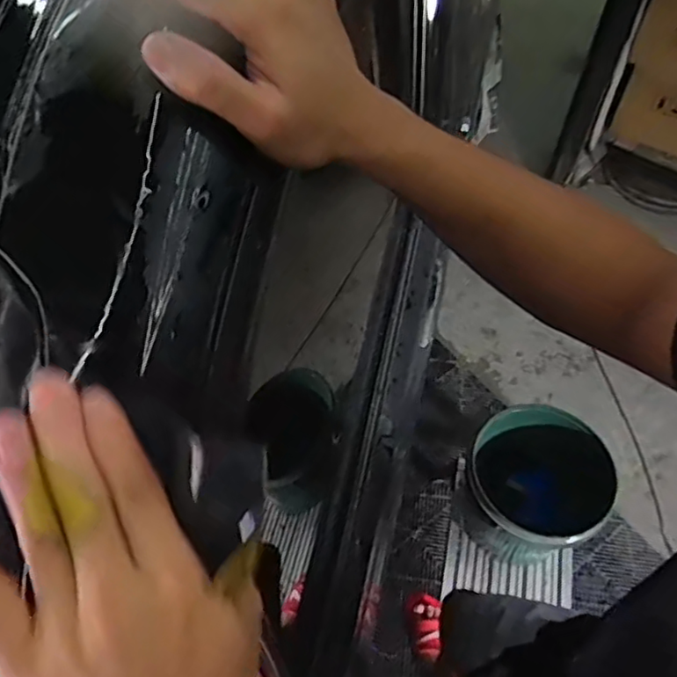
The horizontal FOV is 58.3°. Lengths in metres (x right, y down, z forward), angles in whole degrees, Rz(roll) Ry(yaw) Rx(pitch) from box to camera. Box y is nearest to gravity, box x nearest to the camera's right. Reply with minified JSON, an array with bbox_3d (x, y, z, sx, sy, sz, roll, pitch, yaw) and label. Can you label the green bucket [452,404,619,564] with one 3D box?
[{"bbox_3d":[0.425,0.361,1.396,0.287,0.323,0.290,0,55,0],"label":"green bucket"}]

